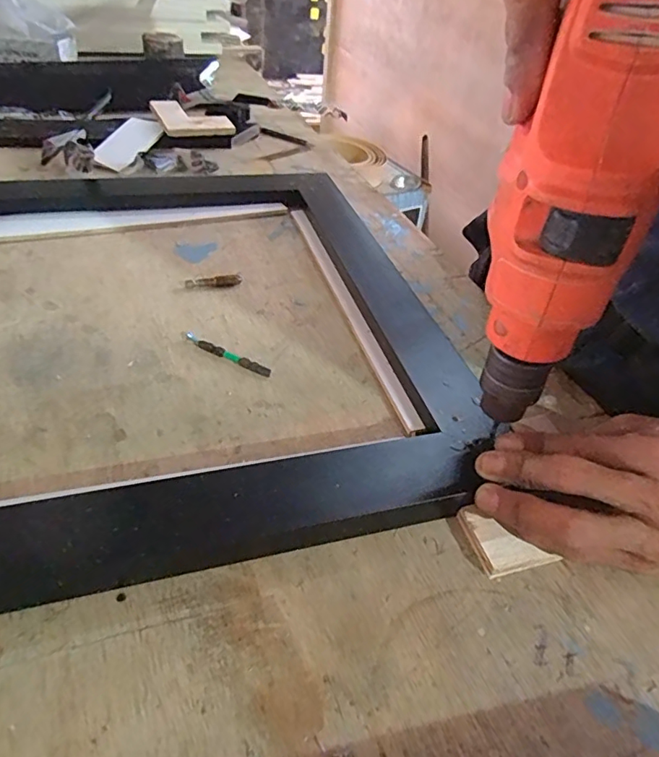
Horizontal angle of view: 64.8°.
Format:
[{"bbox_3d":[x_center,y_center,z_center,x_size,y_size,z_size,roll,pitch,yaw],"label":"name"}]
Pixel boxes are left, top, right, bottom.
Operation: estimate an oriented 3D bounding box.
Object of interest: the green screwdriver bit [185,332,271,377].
[{"bbox_3d":[-0.075,-0.018,0.378,0.074,0.005,0.010,25,45,19],"label":"green screwdriver bit"}]

